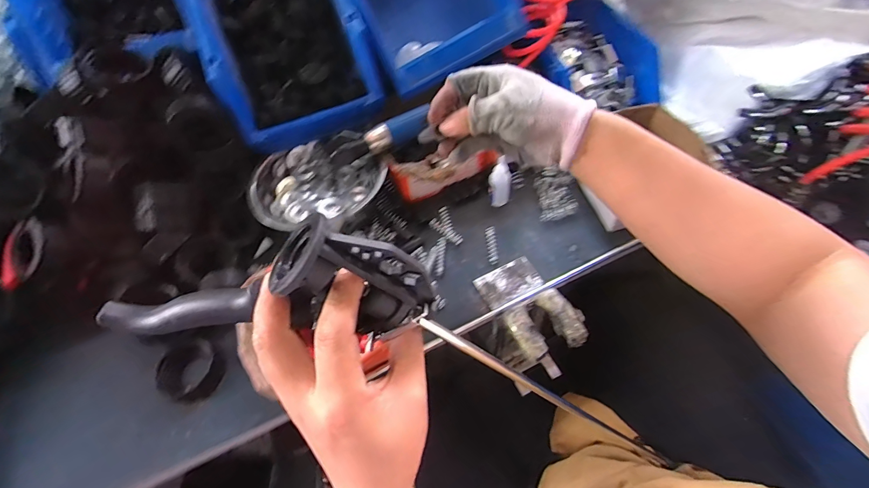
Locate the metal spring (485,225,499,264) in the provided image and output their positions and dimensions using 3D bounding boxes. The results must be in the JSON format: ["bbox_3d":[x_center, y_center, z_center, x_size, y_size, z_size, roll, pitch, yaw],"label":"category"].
[{"bbox_3d":[0.077,0.001,0.521,0.013,0.009,0.055,-4,55,2],"label":"metal spring"}]

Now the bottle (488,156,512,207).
[{"bbox_3d":[0.090,-0.084,0.535,0.030,0.075,0.021,7,56,10],"label":"bottle"}]

